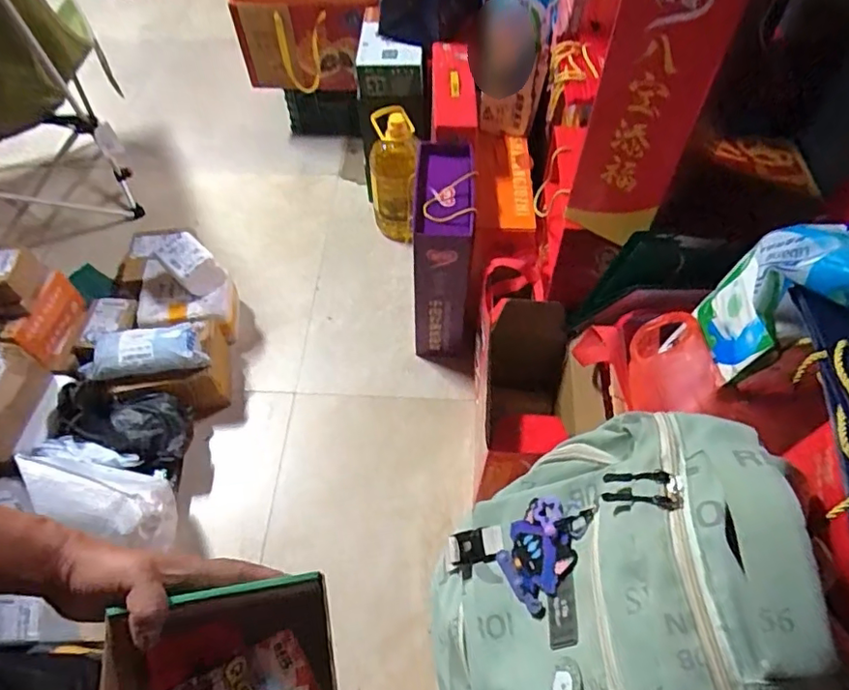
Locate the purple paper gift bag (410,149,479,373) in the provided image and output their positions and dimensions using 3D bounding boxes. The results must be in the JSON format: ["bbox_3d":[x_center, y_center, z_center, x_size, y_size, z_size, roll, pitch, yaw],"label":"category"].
[{"bbox_3d":[0.050,-0.187,1.334,0.141,0.452,0.296,2,56,2],"label":"purple paper gift bag"}]

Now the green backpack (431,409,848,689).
[{"bbox_3d":[0.161,0.243,0.525,0.160,0.441,0.277,23,49,-23],"label":"green backpack"}]

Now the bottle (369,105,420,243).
[{"bbox_3d":[-0.082,-0.448,1.532,0.123,0.375,0.177,-5,56,-3],"label":"bottle"}]

